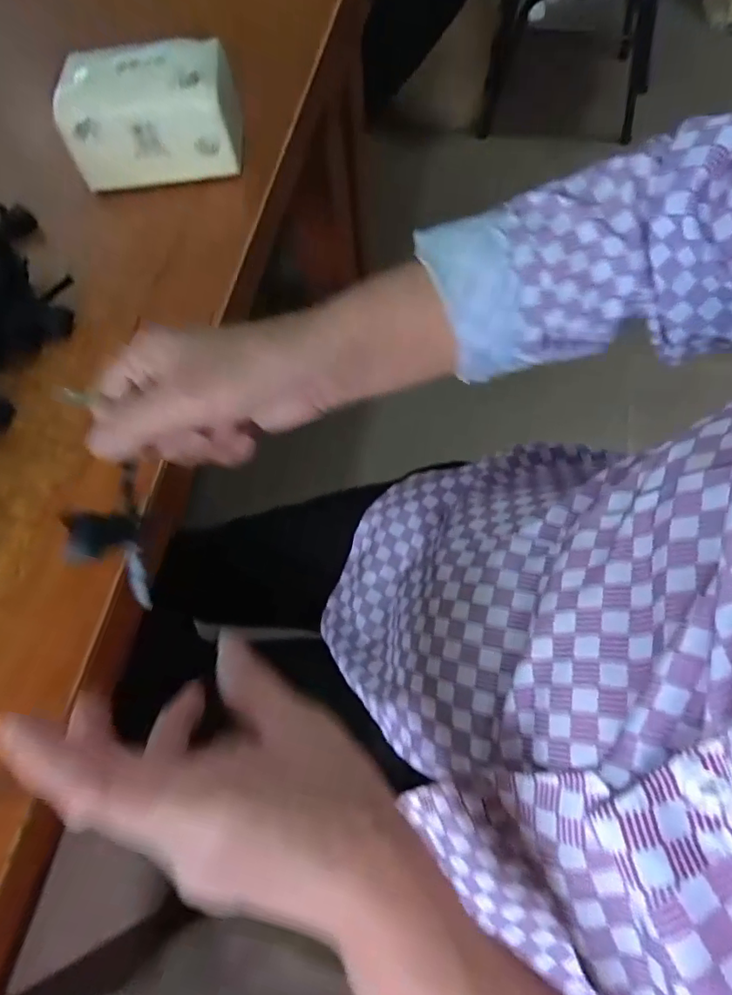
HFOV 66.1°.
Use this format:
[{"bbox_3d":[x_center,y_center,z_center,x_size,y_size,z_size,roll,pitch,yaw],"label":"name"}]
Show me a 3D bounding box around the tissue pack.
[{"bbox_3d":[-0.180,-0.326,0.478,0.138,0.077,0.073,-4,64,2],"label":"tissue pack"}]

